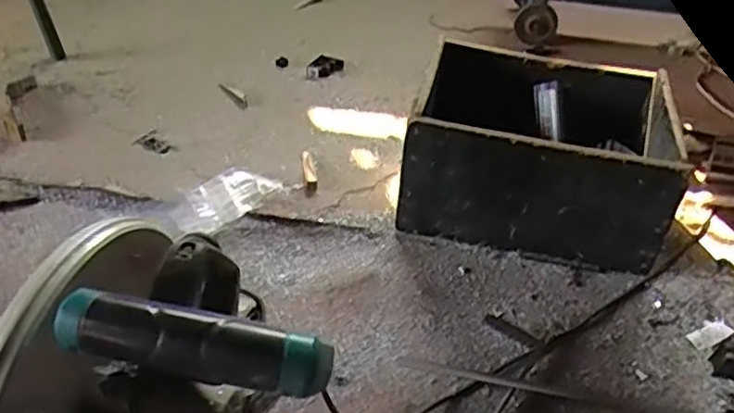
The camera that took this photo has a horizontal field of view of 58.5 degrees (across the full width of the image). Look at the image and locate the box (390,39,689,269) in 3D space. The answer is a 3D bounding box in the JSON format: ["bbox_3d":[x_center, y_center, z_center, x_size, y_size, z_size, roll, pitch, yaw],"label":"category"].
[{"bbox_3d":[0.301,-0.123,1.191,0.413,0.219,0.401,9,39,7],"label":"box"}]

